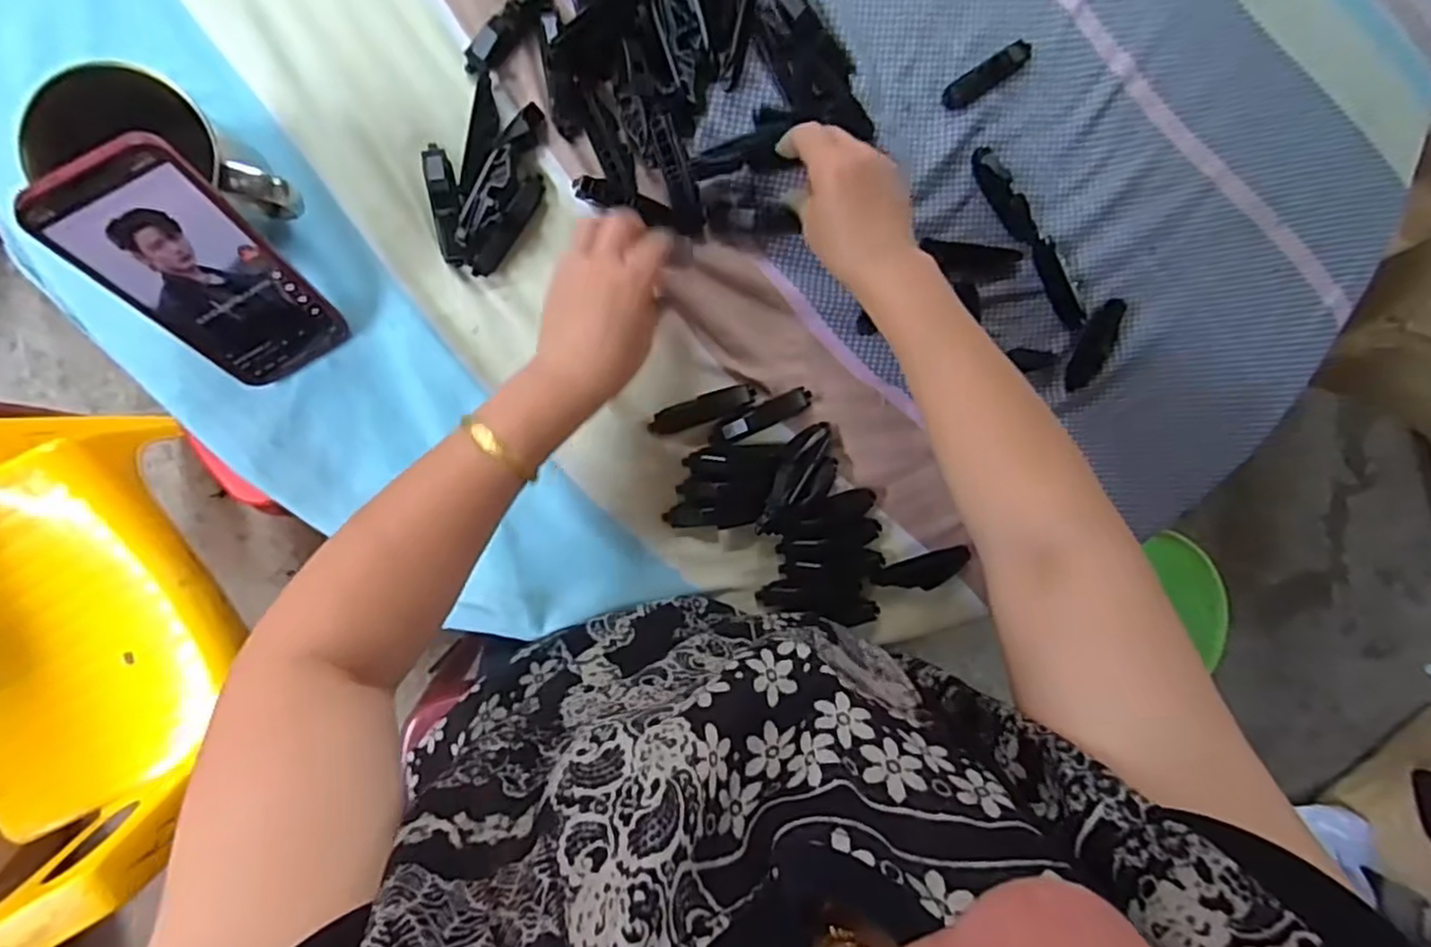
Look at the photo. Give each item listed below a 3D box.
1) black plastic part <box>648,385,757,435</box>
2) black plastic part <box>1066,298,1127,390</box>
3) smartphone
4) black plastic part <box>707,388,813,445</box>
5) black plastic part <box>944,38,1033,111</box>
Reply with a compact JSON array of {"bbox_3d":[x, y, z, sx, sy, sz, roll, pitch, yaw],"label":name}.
[{"bbox_3d":[-0.009,-0.047,0.518,0.079,0.004,0.019,-21,96,-8],"label":"black plastic part"},{"bbox_3d":[0.303,-0.101,0.564,0.031,0.009,0.079,26,89,-10],"label":"black plastic part"},{"bbox_3d":[-0.290,-0.111,0.407,0.076,0.161,0.013,-31,65,-6],"label":"smartphone"},{"bbox_3d":[0.034,-0.041,0.521,0.080,0.011,0.019,-26,97,-7],"label":"black plastic part"},{"bbox_3d":[0.207,-0.301,0.534,0.082,0.015,0.019,-35,98,-6],"label":"black plastic part"}]

